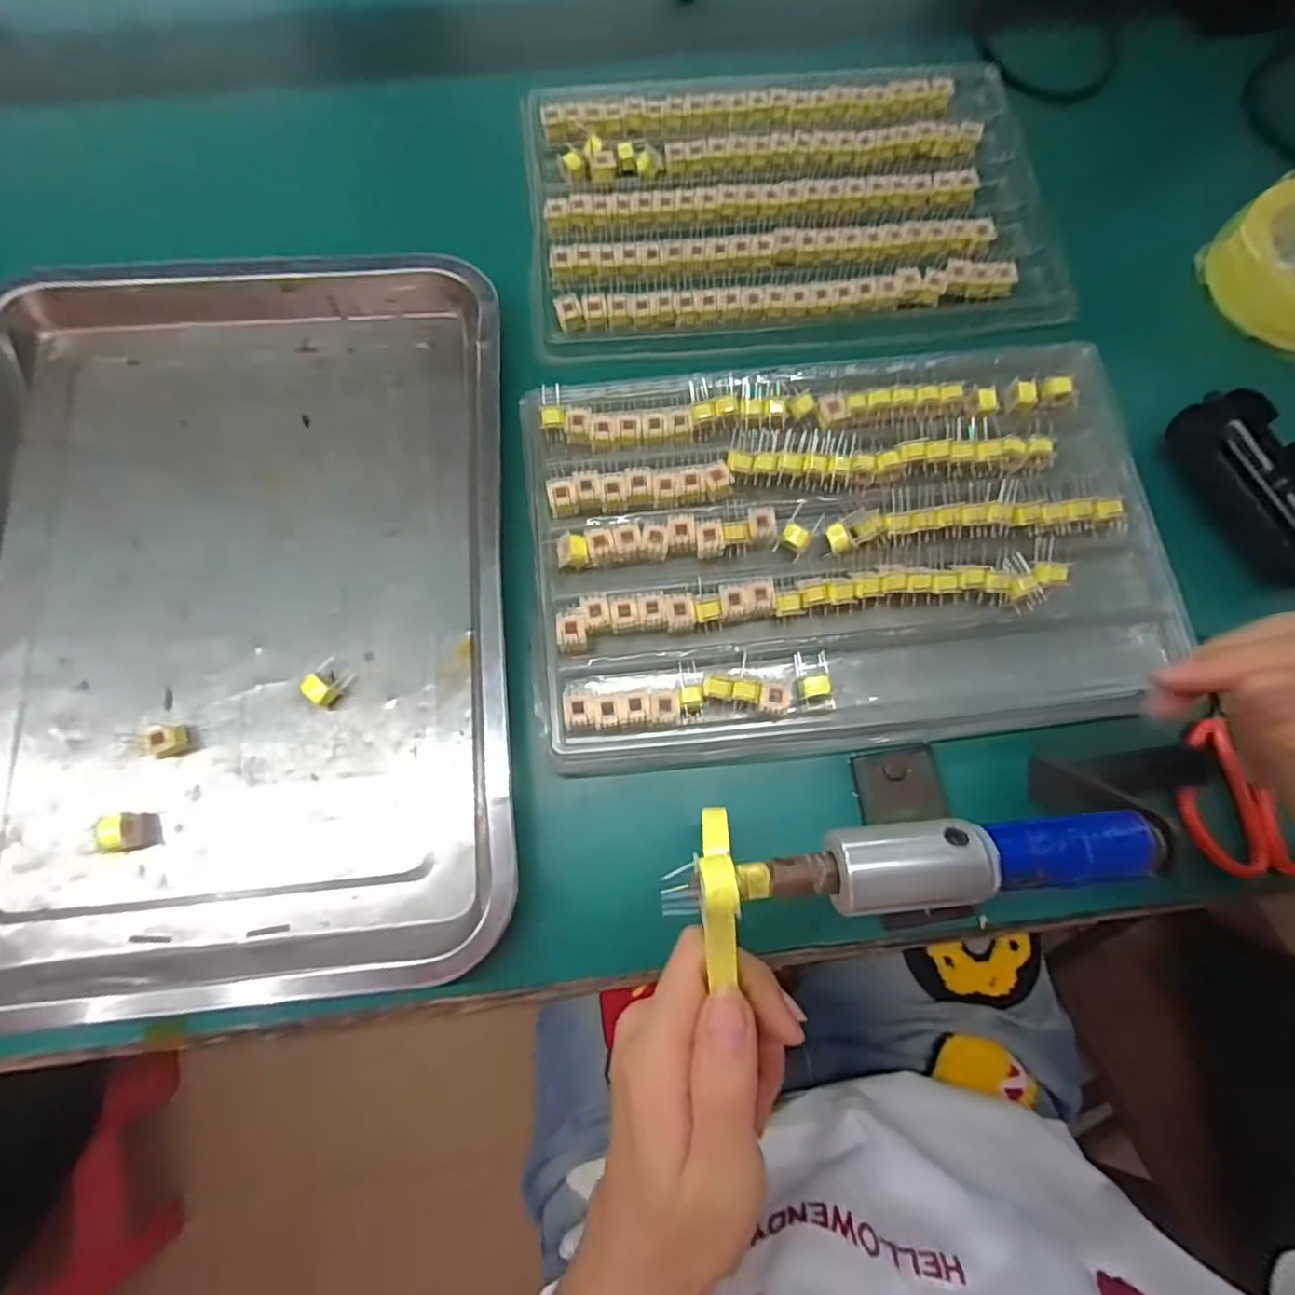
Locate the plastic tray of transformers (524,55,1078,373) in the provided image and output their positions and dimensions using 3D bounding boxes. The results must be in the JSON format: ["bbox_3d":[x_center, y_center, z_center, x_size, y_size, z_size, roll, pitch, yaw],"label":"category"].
[{"bbox_3d":[0.087,-0.286,0.401,0.319,0.034,0.207,-5,75,-2],"label":"plastic tray of transformers"}]

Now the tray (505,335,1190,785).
[{"bbox_3d":[0.101,-0.057,0.327,0.316,0.026,0.211,-5,75,-2],"label":"tray"}]

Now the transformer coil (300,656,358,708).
[{"bbox_3d":[-0.161,0.017,0.312,0.015,0.014,0.021,32,76,7],"label":"transformer coil"}]

